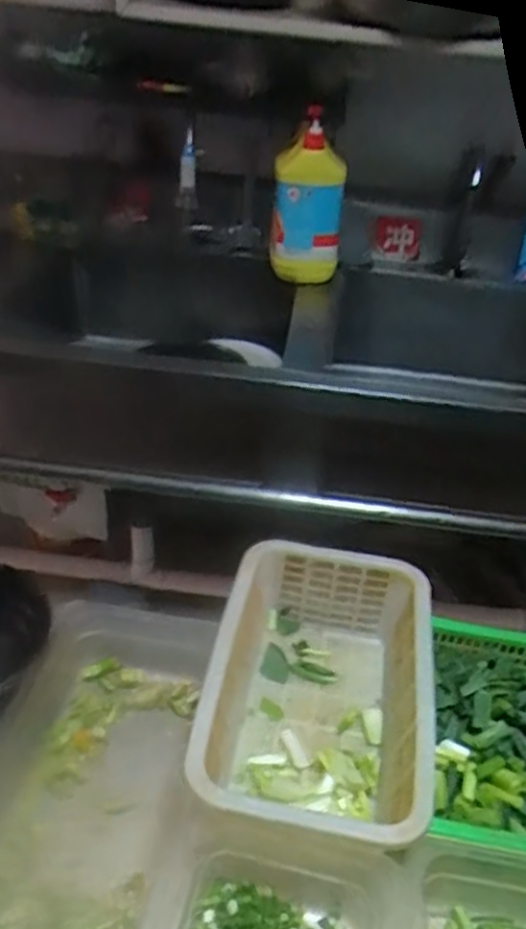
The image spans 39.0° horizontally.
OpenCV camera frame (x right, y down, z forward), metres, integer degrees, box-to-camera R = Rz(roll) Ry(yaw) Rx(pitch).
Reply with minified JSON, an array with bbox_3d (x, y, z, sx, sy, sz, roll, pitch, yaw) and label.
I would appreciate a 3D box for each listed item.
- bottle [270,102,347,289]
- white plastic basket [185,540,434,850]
[{"bbox_3d":[0.081,-0.466,1.332,0.125,0.280,0.083,5,35,0],"label":"bottle"},{"bbox_3d":[0.045,0.202,0.655,0.185,0.100,0.291,10,35,7],"label":"white plastic basket"}]

